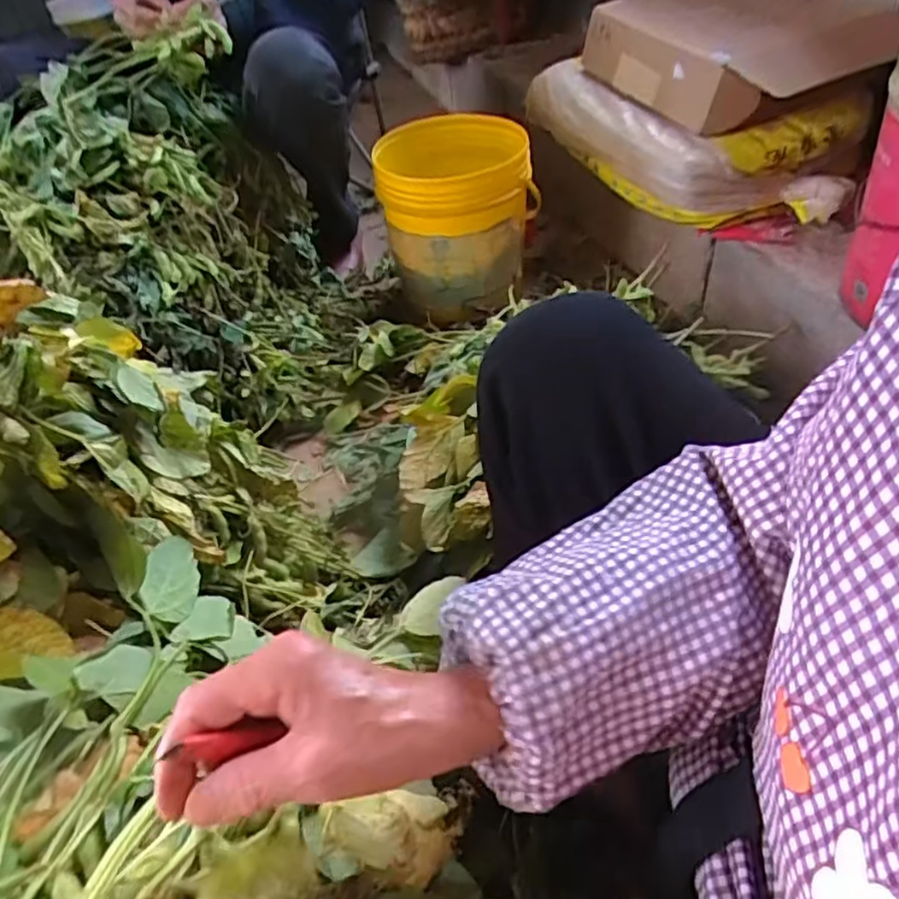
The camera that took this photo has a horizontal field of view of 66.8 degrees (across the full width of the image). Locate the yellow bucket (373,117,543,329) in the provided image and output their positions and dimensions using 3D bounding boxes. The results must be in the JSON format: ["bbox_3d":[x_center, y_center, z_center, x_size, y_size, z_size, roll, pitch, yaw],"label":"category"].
[{"bbox_3d":[0.017,-0.410,1.166,0.252,0.264,0.252,-3,45,3],"label":"yellow bucket"}]

